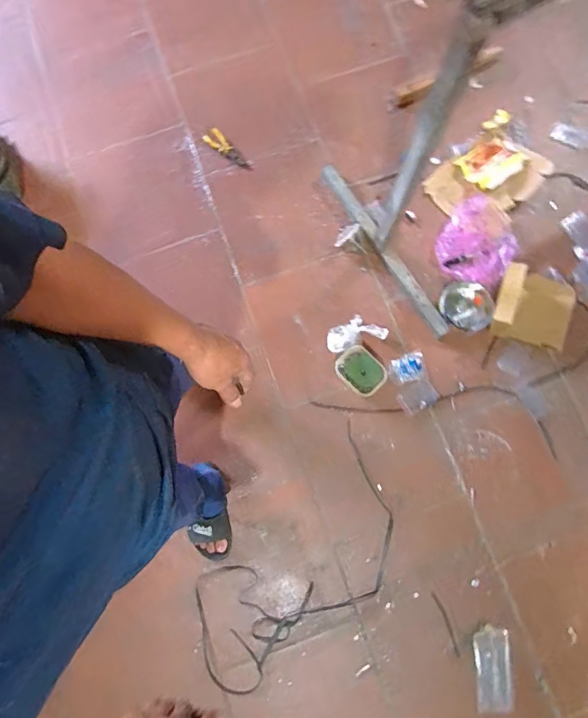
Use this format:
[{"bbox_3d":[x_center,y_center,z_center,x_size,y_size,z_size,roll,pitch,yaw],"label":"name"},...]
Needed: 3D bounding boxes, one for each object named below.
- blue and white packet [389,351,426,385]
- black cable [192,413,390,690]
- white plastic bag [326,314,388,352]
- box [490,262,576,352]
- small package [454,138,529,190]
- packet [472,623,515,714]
[{"bbox_3d":[0.332,0.026,1.364,0.108,0.011,0.082,-15,79,-1],"label":"blue and white packet"},{"bbox_3d":[0.021,0.586,1.286,0.357,0.018,0.714,44,84,7],"label":"black cable"},{"bbox_3d":[0.182,-0.081,1.391,0.174,0.031,0.092,-16,79,-2],"label":"white plastic bag"},{"bbox_3d":[0.697,-0.154,1.354,0.238,0.096,0.219,21,80,5],"label":"box"},{"bbox_3d":[0.629,-0.622,1.474,0.182,0.016,0.140,-32,80,-5],"label":"small package"},{"bbox_3d":[0.515,0.805,1.199,0.078,0.043,0.185,1,79,2],"label":"packet"}]

